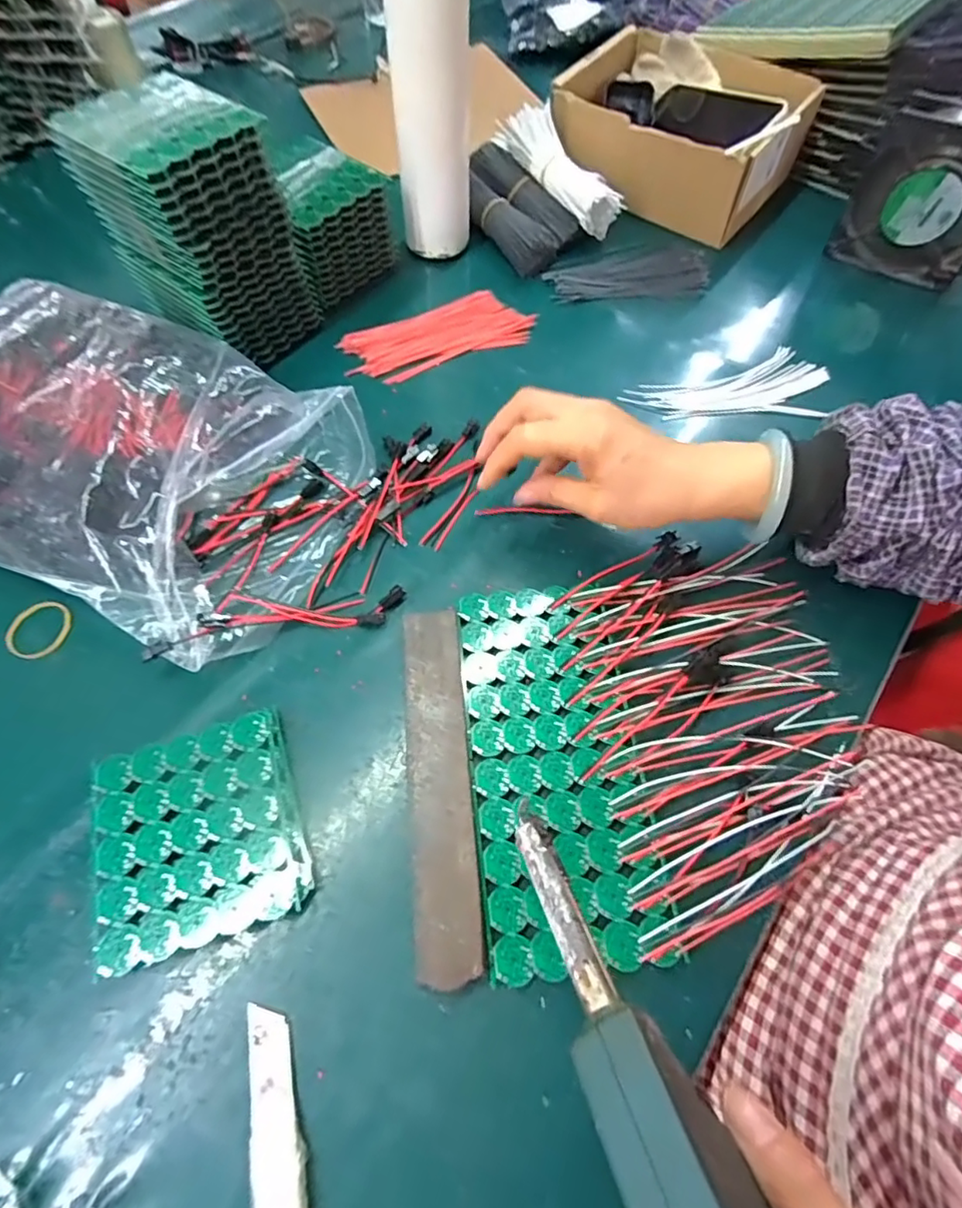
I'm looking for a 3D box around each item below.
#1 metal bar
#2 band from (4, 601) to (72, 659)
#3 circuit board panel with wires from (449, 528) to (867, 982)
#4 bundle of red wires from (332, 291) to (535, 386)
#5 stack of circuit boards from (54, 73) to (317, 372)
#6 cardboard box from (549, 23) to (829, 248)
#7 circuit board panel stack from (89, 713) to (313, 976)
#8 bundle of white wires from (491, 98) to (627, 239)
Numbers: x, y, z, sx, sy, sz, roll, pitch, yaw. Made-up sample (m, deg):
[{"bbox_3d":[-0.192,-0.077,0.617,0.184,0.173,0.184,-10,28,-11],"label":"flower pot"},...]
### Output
[{"bbox_3d":[-0.022,0.094,0.318,0.036,0.008,0.197,-4,61,-4],"label":"metal bar"},{"bbox_3d":[-0.288,0.016,0.369,0.039,0.004,0.040,3,62,2],"label":"band"},{"bbox_3d":[0.107,0.070,0.335,0.223,0.018,0.232,-5,62,-2],"label":"circuit board panel with wires"},{"bbox_3d":[-0.039,-0.240,0.506,0.163,0.007,0.074,-26,65,-13],"label":"bundle of red wires"},{"bbox_3d":[-0.215,-0.285,0.445,0.107,0.156,0.099,32,67,16],"label":"stack of circuit boards"},{"bbox_3d":[0.199,-0.496,0.593,0.260,0.088,0.189,33,65,15],"label":"cardboard box"},{"bbox_3d":[-0.151,0.122,0.305,0.100,0.017,0.107,-18,63,-9],"label":"circuit board panel stack"},{"bbox_3d":[0.077,-0.434,0.574,0.060,0.061,0.157,-23,65,-14],"label":"bundle of white wires"}]

